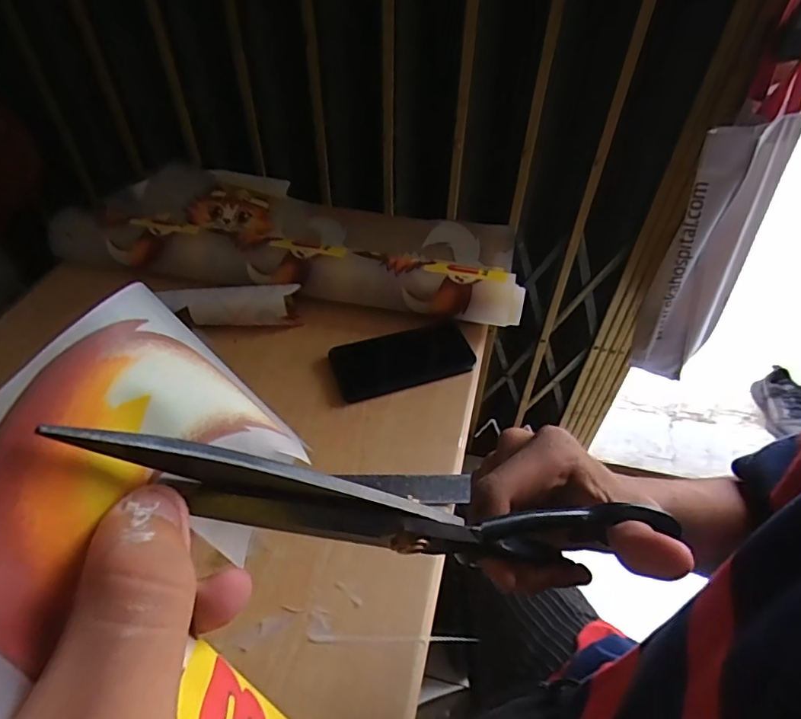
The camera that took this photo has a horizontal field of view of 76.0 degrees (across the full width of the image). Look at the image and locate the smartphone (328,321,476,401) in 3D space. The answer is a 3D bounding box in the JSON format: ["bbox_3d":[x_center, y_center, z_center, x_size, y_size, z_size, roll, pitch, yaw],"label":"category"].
[{"bbox_3d":[0.002,-0.001,0.575,0.152,0.012,0.077,-16,49,-16],"label":"smartphone"}]

